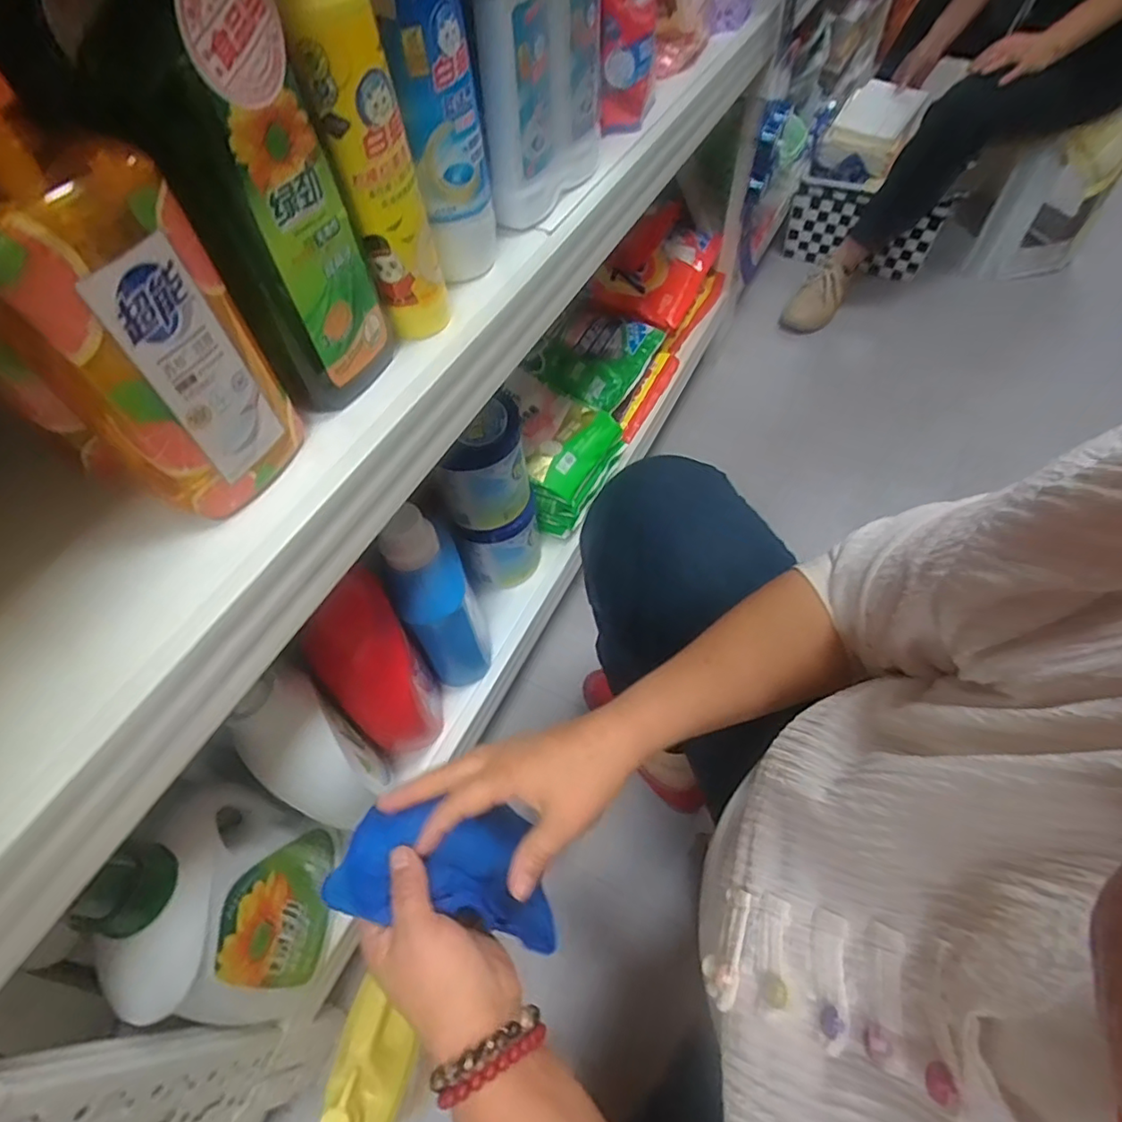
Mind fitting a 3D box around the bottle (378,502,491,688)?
[{"bbox_3d":[-0.138,0.049,0.686,0.082,0.256,0.086,-22,57,-11],"label":"bottle"}]

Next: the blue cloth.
[{"bbox_3d":[-0.067,0.203,0.398,0.154,0.031,0.078,21,55,-18],"label":"blue cloth"}]

